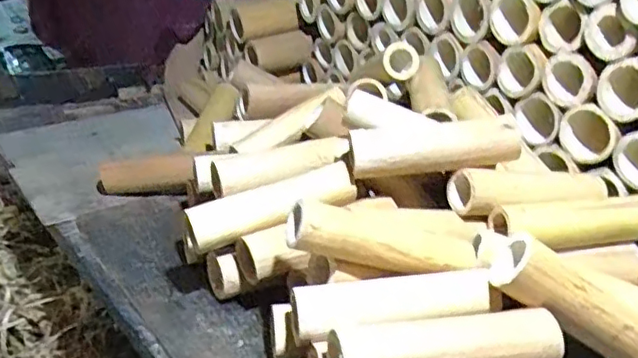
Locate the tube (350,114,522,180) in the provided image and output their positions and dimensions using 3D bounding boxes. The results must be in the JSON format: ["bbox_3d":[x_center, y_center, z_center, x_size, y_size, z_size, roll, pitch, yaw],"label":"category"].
[{"bbox_3d":[0.121,-0.036,0.658,0.177,0.052,0.049,-5,29,-8],"label":"tube"}]

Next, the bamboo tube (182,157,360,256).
[{"bbox_3d":[-0.048,0.028,0.641,0.175,0.039,0.051,-16,32,-26],"label":"bamboo tube"}]

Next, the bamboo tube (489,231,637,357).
[{"bbox_3d":[0.237,0.116,0.522,0.179,0.054,0.046,33,33,0],"label":"bamboo tube"}]

